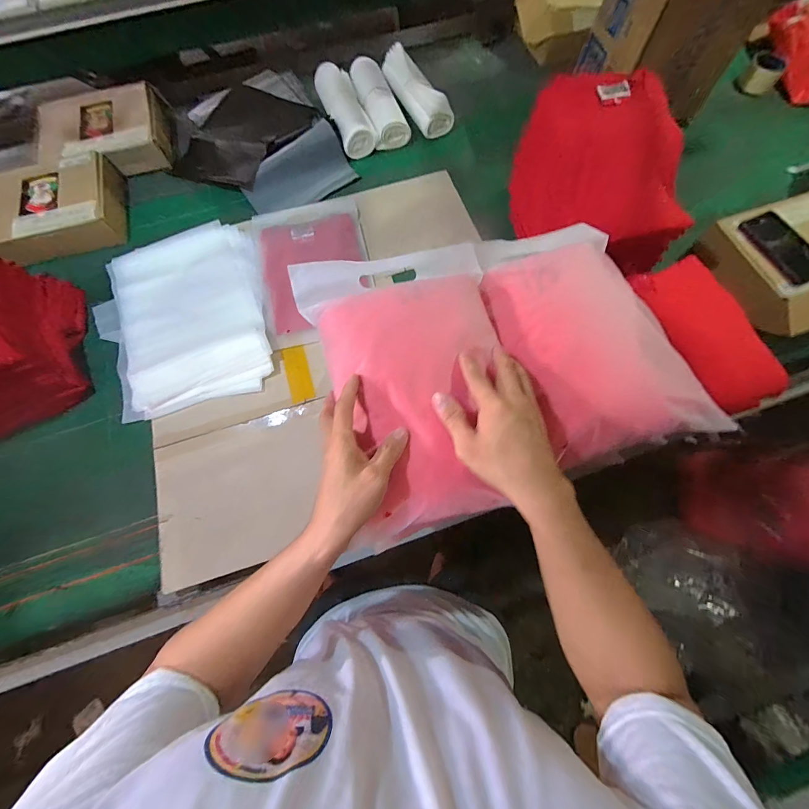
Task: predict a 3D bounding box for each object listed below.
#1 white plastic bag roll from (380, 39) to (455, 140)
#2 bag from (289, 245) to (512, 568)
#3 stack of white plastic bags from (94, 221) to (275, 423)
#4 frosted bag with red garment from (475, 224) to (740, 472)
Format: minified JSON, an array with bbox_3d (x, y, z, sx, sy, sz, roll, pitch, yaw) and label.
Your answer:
[{"bbox_3d":[0.028,-0.824,0.903,0.097,0.062,0.281,-24,73,-6],"label":"white plastic bag roll"},{"bbox_3d":[0.013,-0.039,0.387,0.227,0.056,0.335,-14,72,-4],"label":"bag"},{"bbox_3d":[-0.474,-0.192,0.715,0.339,0.038,0.408,-16,72,-4],"label":"stack of white plastic bags"},{"bbox_3d":[0.221,-0.091,0.423,0.190,0.075,0.308,-15,72,-4],"label":"frosted bag with red garment"}]

